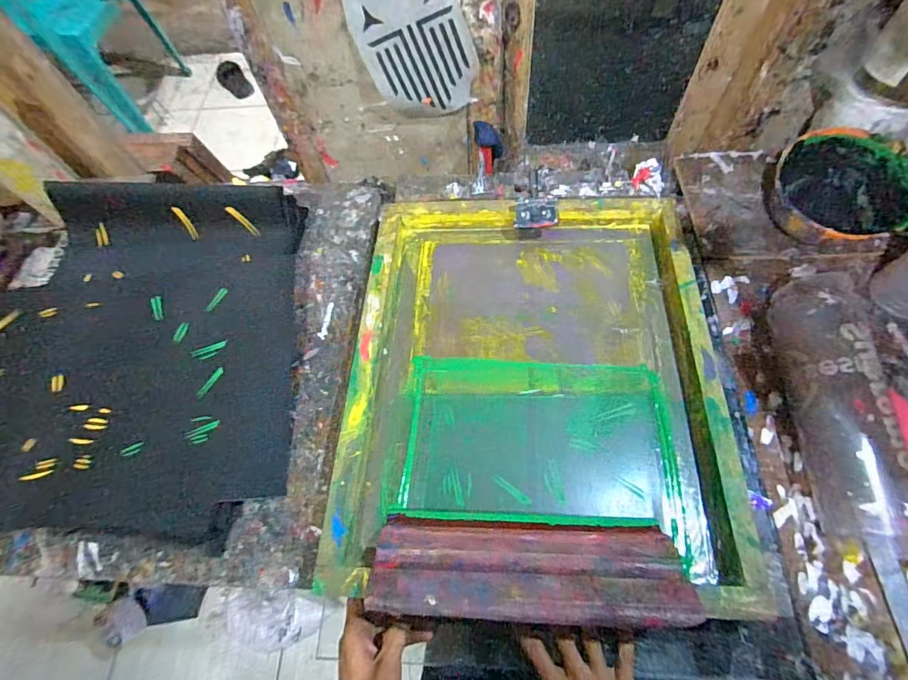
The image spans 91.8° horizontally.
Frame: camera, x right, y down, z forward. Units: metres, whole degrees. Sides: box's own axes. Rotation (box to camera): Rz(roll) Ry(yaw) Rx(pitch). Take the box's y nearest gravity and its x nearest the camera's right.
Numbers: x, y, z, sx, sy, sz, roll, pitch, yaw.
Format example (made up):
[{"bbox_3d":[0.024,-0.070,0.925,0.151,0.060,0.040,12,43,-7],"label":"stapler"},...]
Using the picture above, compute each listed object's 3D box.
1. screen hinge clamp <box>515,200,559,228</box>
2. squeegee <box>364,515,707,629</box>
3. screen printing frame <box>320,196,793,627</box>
[{"bbox_3d":[0.124,-0.188,0.661,0.061,0.020,0.036,3,63,7],"label":"screen hinge clamp"},{"bbox_3d":[0.072,0.231,0.443,0.303,0.030,0.109,0,29,5],"label":"squeegee"},{"bbox_3d":[0.098,0.033,0.579,0.462,0.056,0.545,0,63,5],"label":"screen printing frame"}]

